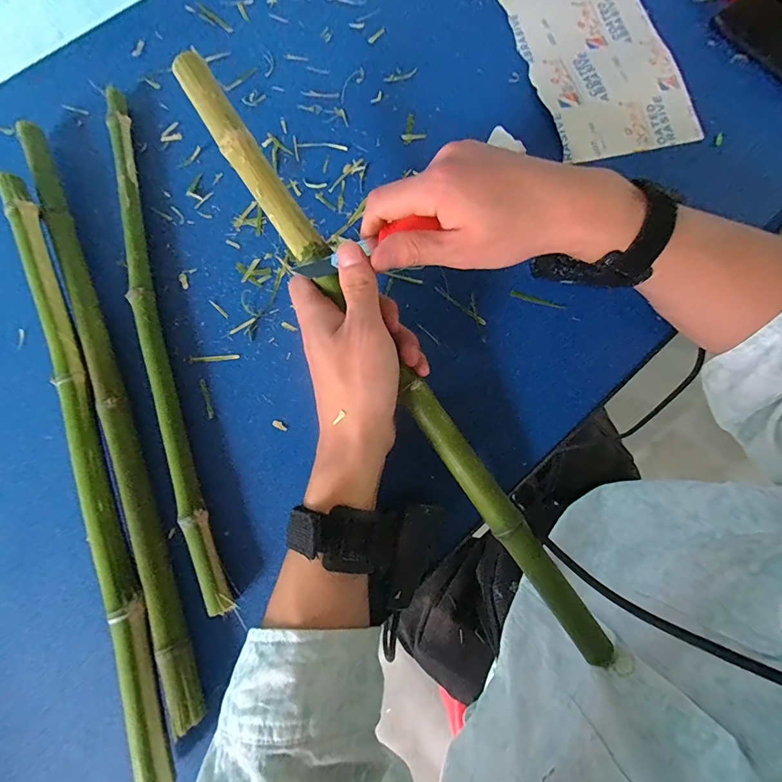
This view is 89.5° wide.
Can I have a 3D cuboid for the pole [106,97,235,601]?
[{"bbox_3d":[-0.195,-0.061,0.326,0.026,0.018,0.460,-18,77,-4],"label":"pole"}]

